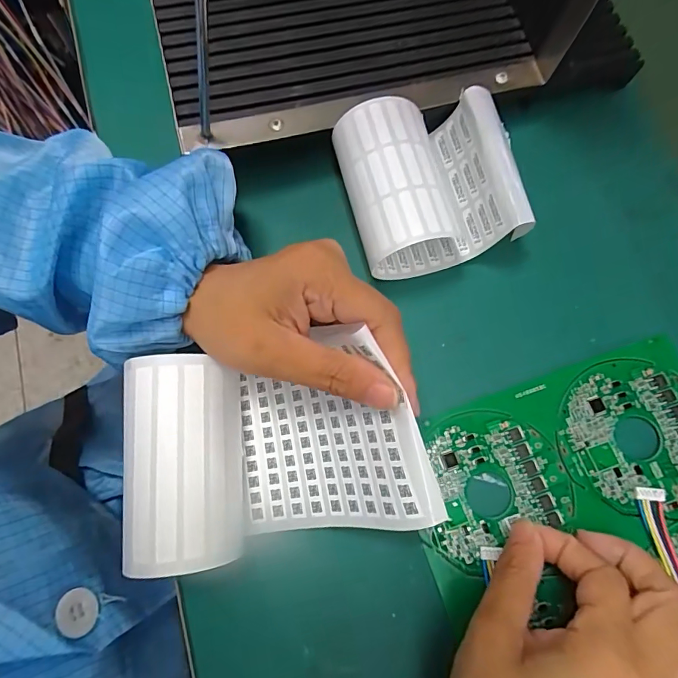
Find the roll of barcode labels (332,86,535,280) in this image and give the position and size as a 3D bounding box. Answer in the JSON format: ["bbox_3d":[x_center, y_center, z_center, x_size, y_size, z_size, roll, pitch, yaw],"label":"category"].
[{"bbox_3d":[0.048,-0.086,0.249,0.087,0.048,0.084,-13,76,-3],"label":"roll of barcode labels"}]

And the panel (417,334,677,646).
[{"bbox_3d":[0.131,0.103,0.218,0.165,0.011,0.173,-19,76,-4],"label":"panel"}]

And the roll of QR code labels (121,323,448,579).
[{"bbox_3d":[-0.029,0.051,0.203,0.128,0.071,0.088,-8,75,-2],"label":"roll of QR code labels"}]

